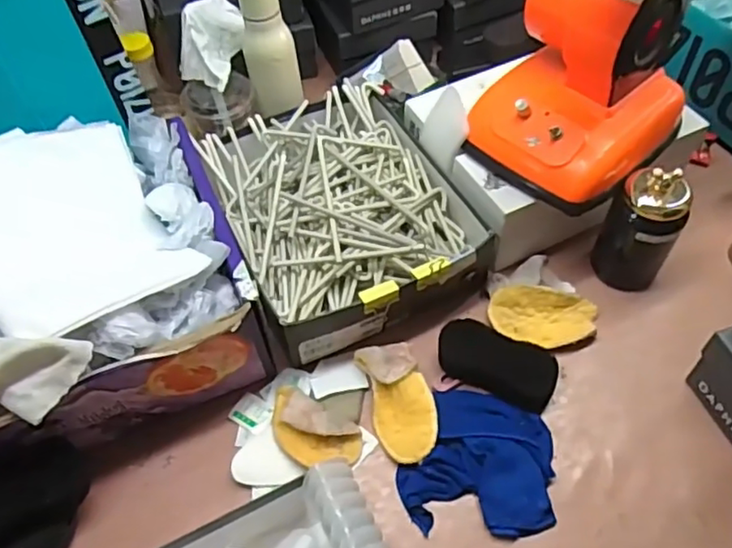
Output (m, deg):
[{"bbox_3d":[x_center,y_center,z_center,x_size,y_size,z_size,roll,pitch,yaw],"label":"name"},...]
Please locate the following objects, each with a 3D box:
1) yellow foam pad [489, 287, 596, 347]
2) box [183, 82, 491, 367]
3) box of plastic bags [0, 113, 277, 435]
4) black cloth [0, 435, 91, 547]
[{"bbox_3d":[0.201,0.048,0.720,0.117,0.034,0.061,7,55,8],"label":"yellow foam pad"},{"bbox_3d":[-0.036,-0.077,0.779,0.270,0.089,0.328,-23,56,-13],"label":"box"},{"bbox_3d":[-0.354,0.018,0.639,0.434,0.187,0.315,-19,55,-10],"label":"box of plastic bags"},{"bbox_3d":[-0.332,0.225,0.609,0.101,0.071,0.123,10,55,10],"label":"black cloth"}]

